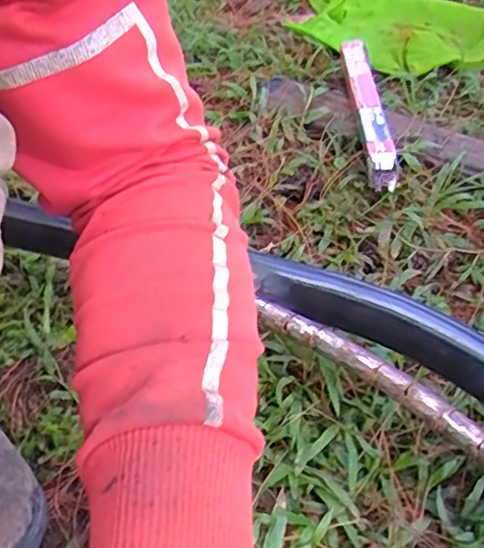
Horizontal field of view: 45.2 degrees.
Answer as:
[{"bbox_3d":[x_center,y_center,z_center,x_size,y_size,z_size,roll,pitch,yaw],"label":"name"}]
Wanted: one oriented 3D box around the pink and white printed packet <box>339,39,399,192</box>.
[{"bbox_3d":[0.171,-0.236,0.787,0.032,0.048,0.298,0,45,0],"label":"pink and white printed packet"}]

